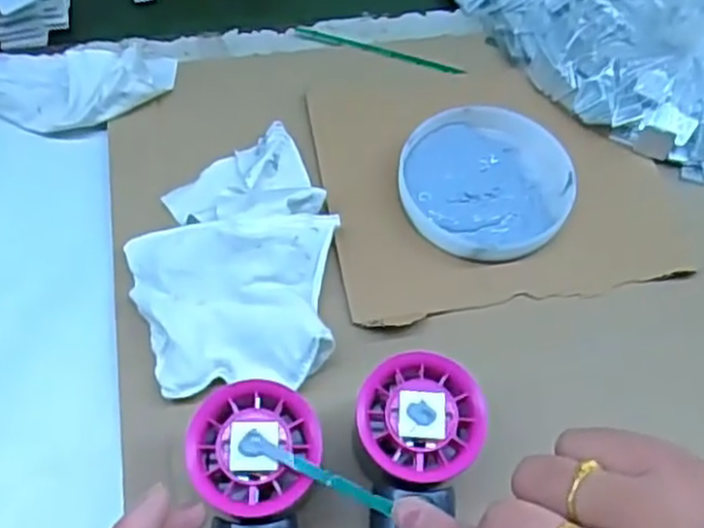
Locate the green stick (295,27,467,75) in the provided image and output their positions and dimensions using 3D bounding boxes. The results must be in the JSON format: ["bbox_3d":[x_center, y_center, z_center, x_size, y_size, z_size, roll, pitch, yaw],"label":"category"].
[{"bbox_3d":[0.018,-0.144,0.504,0.118,0.004,0.008,17,61,7],"label":"green stick"}]

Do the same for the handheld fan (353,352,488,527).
[{"bbox_3d":[0.023,0.122,0.324,0.053,0.056,0.151,8,60,2],"label":"handheld fan"}]

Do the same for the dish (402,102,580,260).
[{"bbox_3d":[0.079,-0.047,0.443,0.099,0.017,0.104,1,60,-2],"label":"dish"}]

